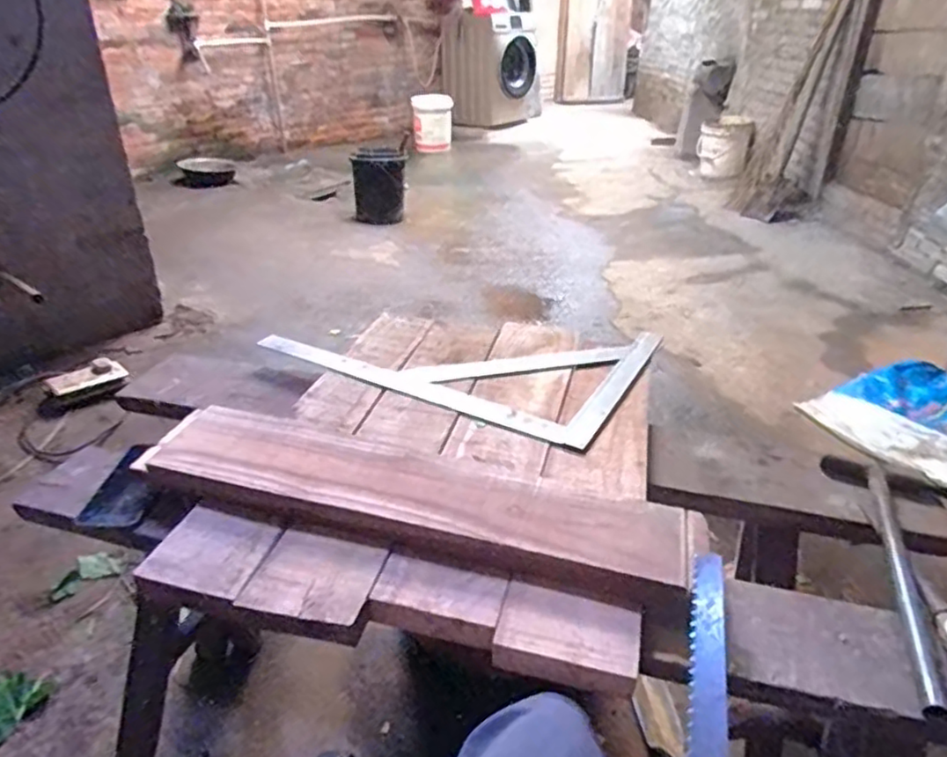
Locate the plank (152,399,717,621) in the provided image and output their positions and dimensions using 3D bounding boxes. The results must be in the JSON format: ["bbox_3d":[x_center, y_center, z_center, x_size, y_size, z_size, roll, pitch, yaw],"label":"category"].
[{"bbox_3d":[-0.083,0.137,0.766,0.646,0.045,0.143,10,32,17],"label":"plank"}]

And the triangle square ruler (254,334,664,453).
[{"bbox_3d":[-0.024,-0.051,1.116,0.575,0.020,0.332,16,34,25],"label":"triangle square ruler"}]

